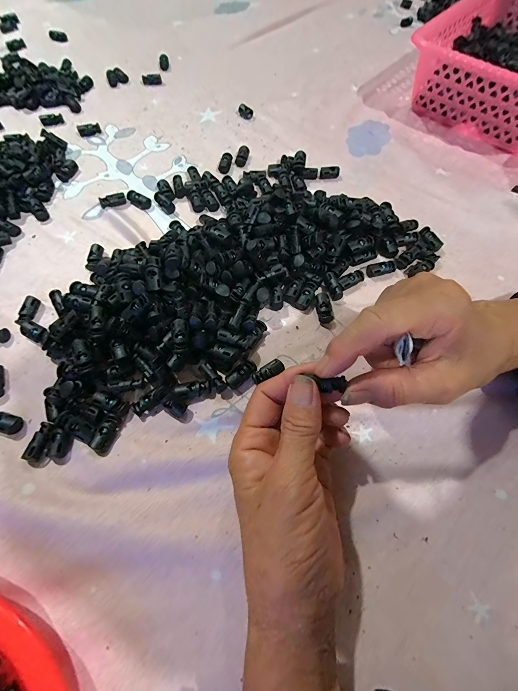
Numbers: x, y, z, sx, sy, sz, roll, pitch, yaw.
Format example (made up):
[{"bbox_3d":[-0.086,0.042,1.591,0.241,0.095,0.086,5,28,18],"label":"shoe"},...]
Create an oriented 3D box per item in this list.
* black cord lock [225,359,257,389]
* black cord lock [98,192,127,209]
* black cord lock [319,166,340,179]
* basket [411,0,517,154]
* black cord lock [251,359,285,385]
[{"bbox_3d":[-0.015,0.024,0.247,0.028,0.007,0.013,-41,72,-18],"label":"black cord lock"},{"bbox_3d":[-0.161,-0.161,0.329,0.027,0.009,0.011,-26,68,-13],"label":"black cord lock"},{"bbox_3d":[0.086,-0.210,0.361,0.024,0.010,0.013,-1,65,-2],"label":"black cord lock"},{"bbox_3d":[0.355,-0.389,0.413,0.299,0.085,0.213,-42,72,-18],"label":"basket"},{"bbox_3d":[0.007,0.022,0.250,0.028,0.009,0.011,-26,68,-13],"label":"black cord lock"}]

